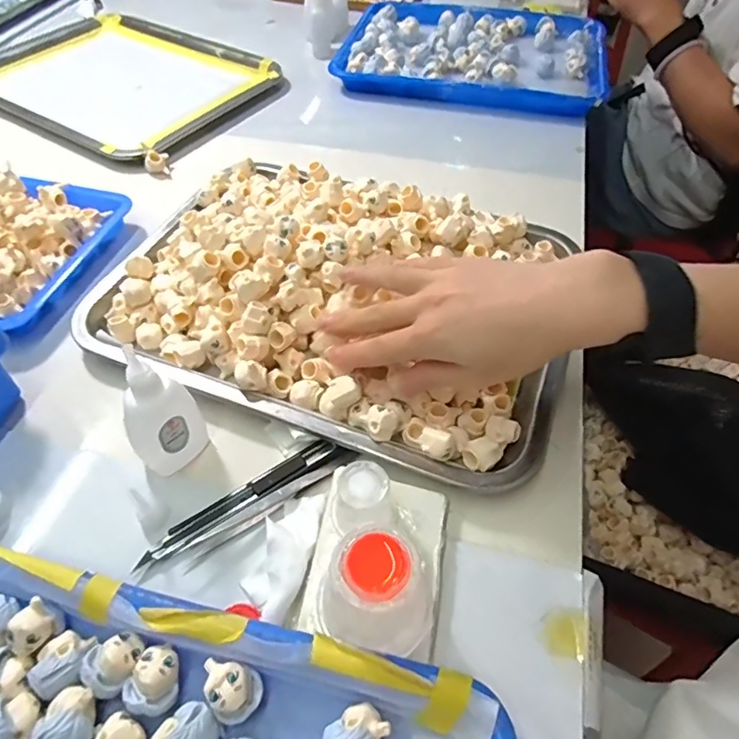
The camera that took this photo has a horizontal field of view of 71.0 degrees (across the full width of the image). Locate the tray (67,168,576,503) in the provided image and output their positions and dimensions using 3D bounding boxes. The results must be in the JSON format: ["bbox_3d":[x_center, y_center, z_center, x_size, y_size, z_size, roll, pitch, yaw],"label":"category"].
[{"bbox_3d":[-0.017,-0.073,0.397,0.350,0.050,0.253,19,57,12],"label":"tray"}]

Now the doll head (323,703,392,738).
[{"bbox_3d":[-0.005,0.166,0.233,0.026,0.021,0.023,-38,61,-25],"label":"doll head"}]

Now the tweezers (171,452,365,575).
[{"bbox_3d":[-0.058,0.080,0.312,0.114,0.004,0.011,-29,58,-21],"label":"tweezers"}]

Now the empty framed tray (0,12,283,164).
[{"bbox_3d":[-0.326,-0.368,0.656,0.371,0.021,0.260,28,57,19],"label":"empty framed tray"}]

